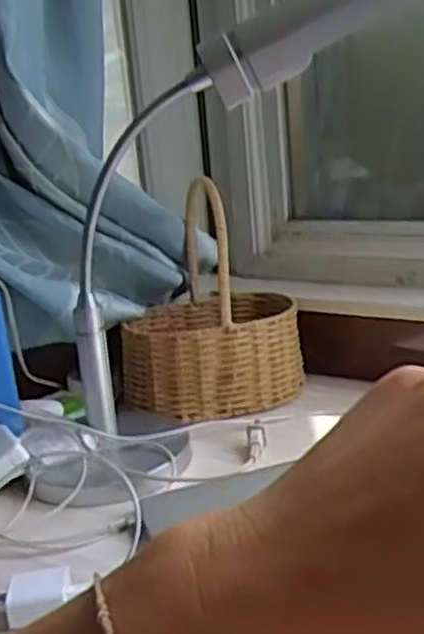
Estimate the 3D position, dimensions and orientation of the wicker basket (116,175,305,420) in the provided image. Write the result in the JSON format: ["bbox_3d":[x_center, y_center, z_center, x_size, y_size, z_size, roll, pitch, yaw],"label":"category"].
[{"bbox_3d":[-0.013,-0.029,0.926,0.212,0.241,0.159,-7,16,-6],"label":"wicker basket"}]

